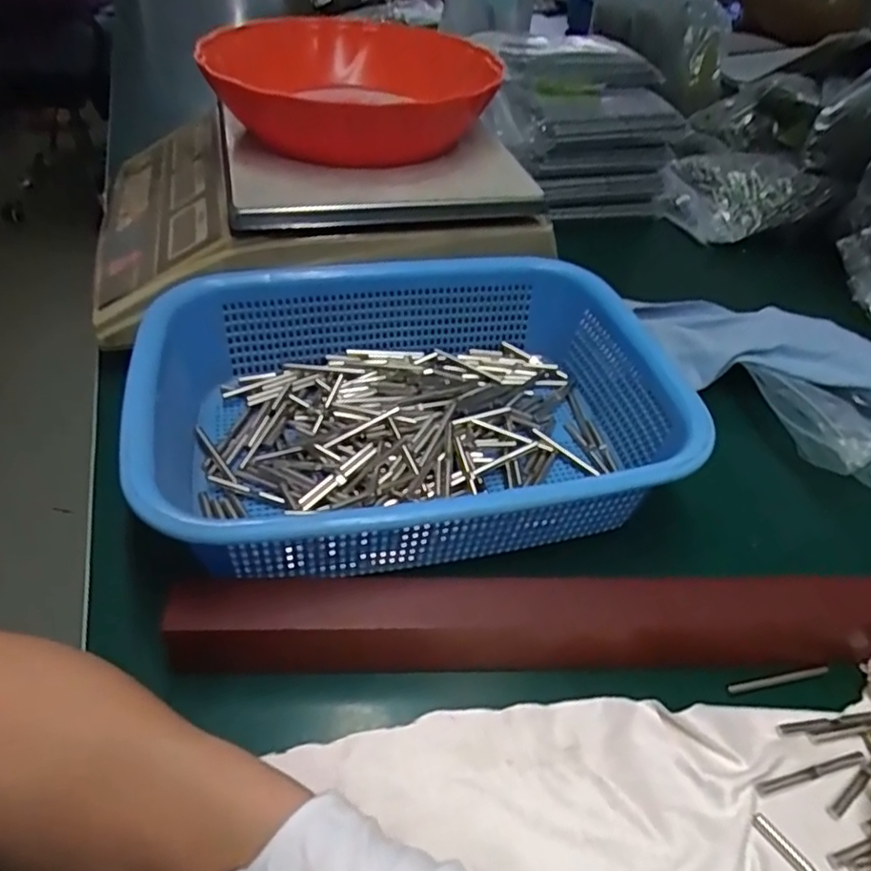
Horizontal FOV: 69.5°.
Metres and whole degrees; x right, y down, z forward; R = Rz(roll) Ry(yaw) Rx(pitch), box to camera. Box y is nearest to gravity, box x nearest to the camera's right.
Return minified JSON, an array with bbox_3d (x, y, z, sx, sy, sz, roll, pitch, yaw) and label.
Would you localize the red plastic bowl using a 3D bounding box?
[{"bbox_3d":[-0.064,-0.267,0.479,0.215,0.061,0.219,2,45,-2],"label":"red plastic bowl"}]

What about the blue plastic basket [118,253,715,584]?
[{"bbox_3d":[-0.008,-0.018,0.359,0.262,0.077,0.204,-10,46,-13],"label":"blue plastic basket"}]

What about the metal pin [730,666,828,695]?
[{"bbox_3d":[0.163,0.115,0.297,0.054,0.004,0.004,-7,46,-11],"label":"metal pin"}]

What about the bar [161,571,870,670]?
[{"bbox_3d":[0.082,0.084,0.289,0.384,0.042,0.030,0,45,-3],"label":"bar"}]

